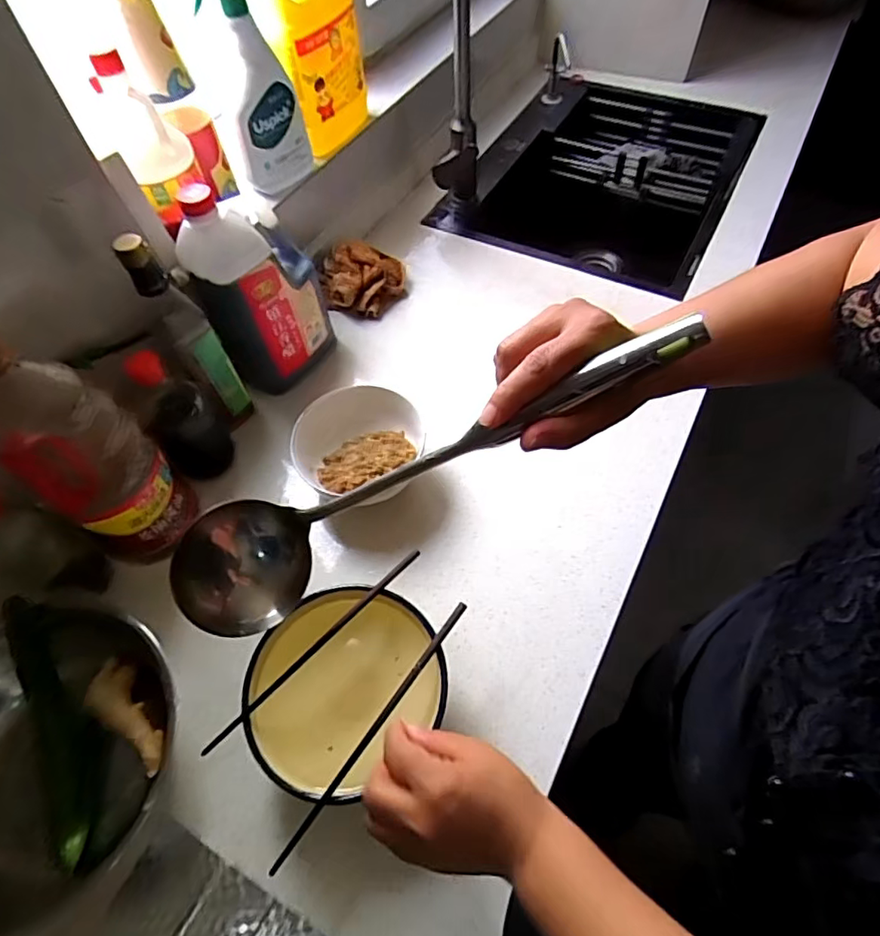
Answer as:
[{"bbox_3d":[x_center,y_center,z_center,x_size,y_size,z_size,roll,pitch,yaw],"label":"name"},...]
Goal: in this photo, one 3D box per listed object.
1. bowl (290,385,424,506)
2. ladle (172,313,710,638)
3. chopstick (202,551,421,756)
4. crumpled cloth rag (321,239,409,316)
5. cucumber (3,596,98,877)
[{"bbox_3d":[-0.094,-0.024,0.674,0.145,0.072,0.138,-1,57,2],"label":"bowl"},{"bbox_3d":[-0.016,0.008,0.341,0.342,0.078,0.075,-27,55,21],"label":"ladle"},{"bbox_3d":[-0.109,0.160,0.508,0.008,0.014,0.242,39,67,24],"label":"chopstick"},{"bbox_3d":[-0.120,-0.300,0.866,0.131,0.074,0.121,-6,57,-1],"label":"crumpled cloth rag"},{"bbox_3d":[-0.361,0.238,0.522,0.048,0.057,0.236,-22,77,-11],"label":"cucumber"}]

